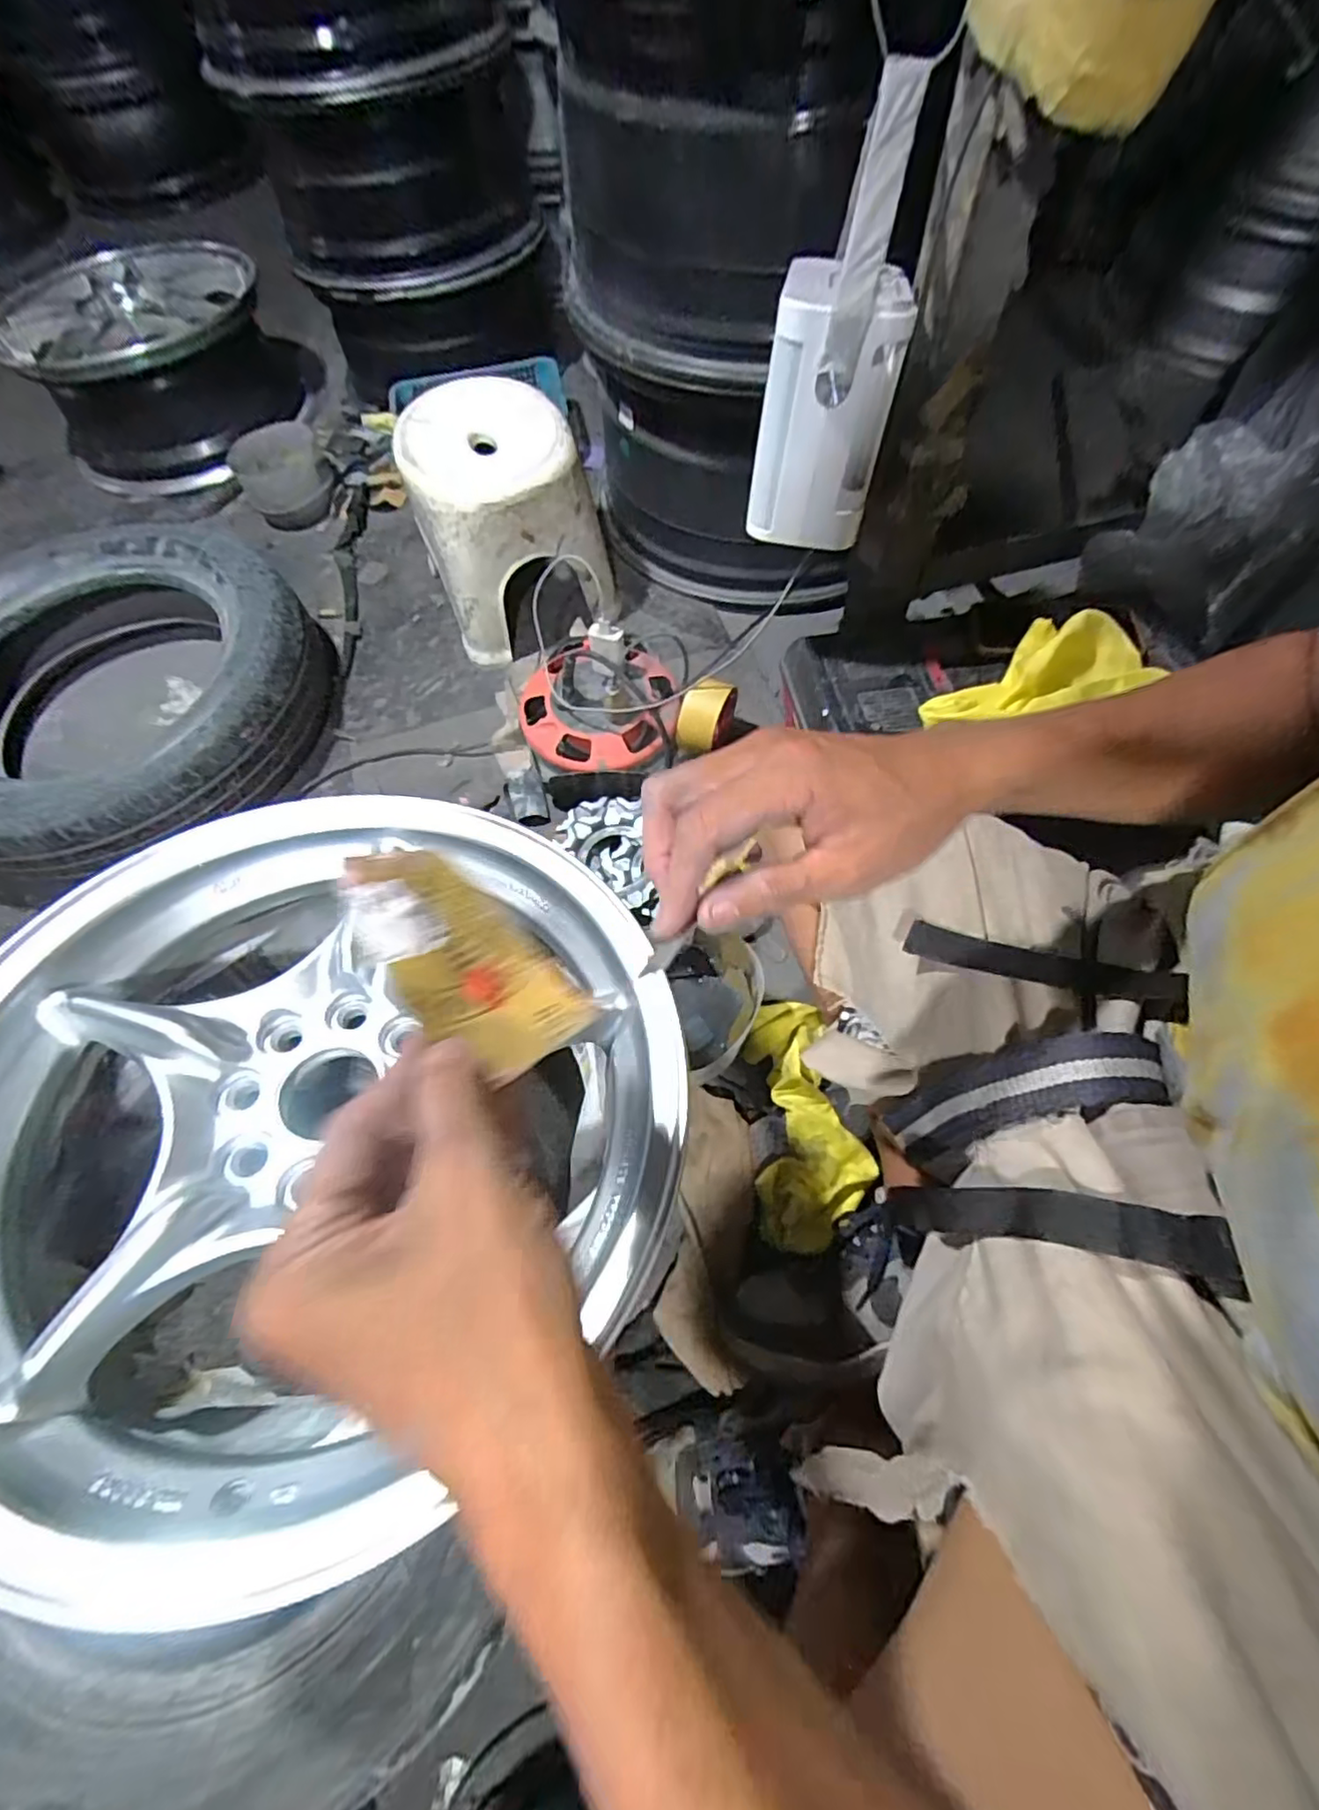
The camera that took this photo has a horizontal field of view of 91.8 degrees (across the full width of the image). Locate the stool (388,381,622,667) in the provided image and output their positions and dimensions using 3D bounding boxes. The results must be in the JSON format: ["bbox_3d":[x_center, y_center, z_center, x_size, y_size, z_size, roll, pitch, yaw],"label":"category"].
[{"bbox_3d":[-0.218,-0.528,0.911,0.231,0.258,0.221,-27,67,-10],"label":"stool"}]

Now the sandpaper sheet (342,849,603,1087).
[{"bbox_3d":[-0.080,0.018,0.263,0.110,0.014,0.067,49,40,10],"label":"sandpaper sheet"}]

